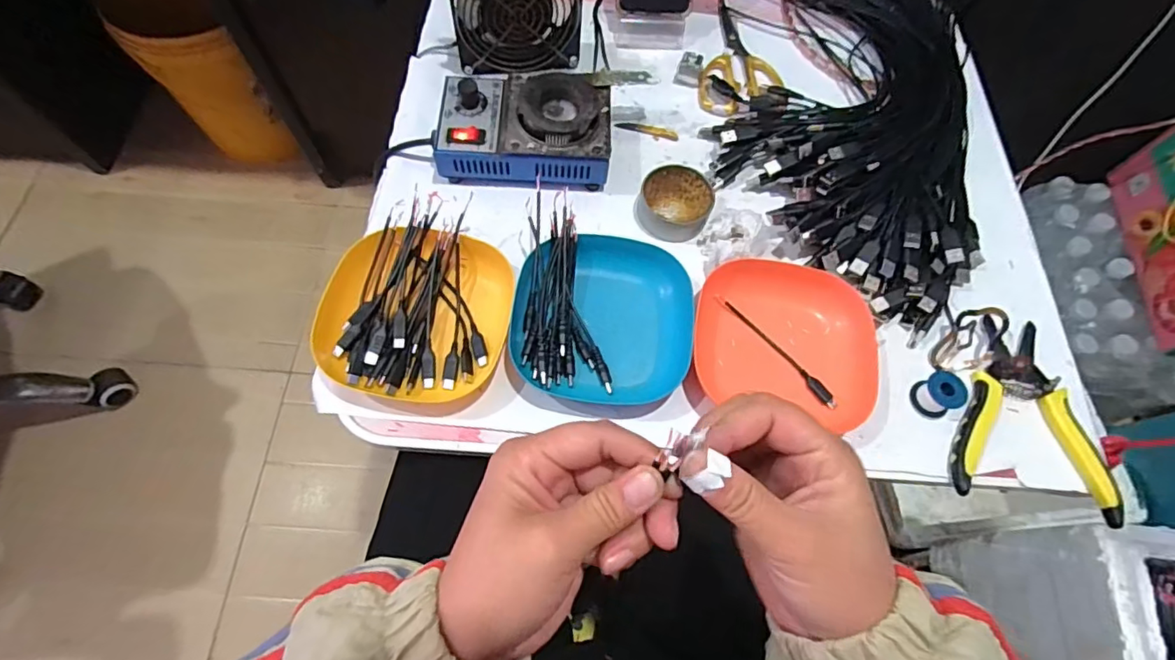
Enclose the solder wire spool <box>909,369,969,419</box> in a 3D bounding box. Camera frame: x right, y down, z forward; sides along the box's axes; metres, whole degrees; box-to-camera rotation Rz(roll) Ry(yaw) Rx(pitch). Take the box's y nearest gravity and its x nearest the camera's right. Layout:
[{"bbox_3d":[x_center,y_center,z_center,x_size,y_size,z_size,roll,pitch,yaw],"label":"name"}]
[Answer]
[{"bbox_3d":[0.273,0.050,0.431,0.029,0.025,0.030,1,67,-3],"label":"solder wire spool"}]

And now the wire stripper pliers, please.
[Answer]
[{"bbox_3d":[0.338,0.060,0.436,0.114,0.018,0.152,9,67,1],"label":"wire stripper pliers"}]

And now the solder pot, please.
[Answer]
[{"bbox_3d":[-0.054,-0.183,0.497,0.152,0.055,0.103,7,67,0],"label":"solder pot"}]

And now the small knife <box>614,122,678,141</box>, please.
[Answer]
[{"bbox_3d":[0.058,-0.195,0.545,0.061,0.004,0.015,11,67,2],"label":"small knife"}]

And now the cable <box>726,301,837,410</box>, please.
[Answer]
[{"bbox_3d":[0.156,0.018,0.448,0.011,0.007,0.115,-36,73,-17],"label":"cable"}]

